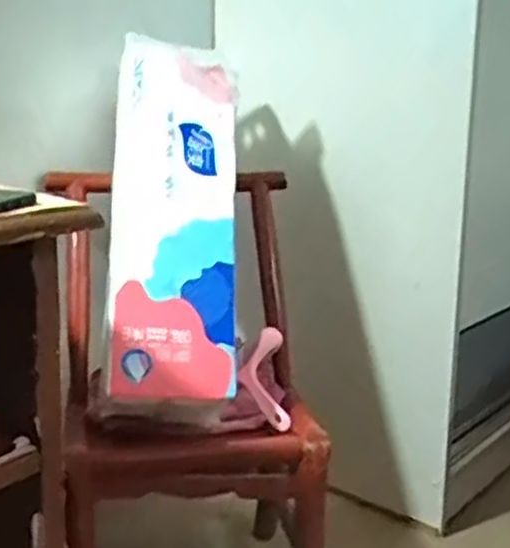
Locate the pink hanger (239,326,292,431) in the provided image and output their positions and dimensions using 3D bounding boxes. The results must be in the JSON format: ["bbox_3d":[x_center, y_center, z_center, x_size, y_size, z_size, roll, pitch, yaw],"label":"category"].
[{"bbox_3d":[0.011,0.155,1.198,0.070,0.025,0.164,9,53,-20],"label":"pink hanger"}]

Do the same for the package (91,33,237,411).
[{"bbox_3d":[-0.130,-0.075,1.186,0.198,0.543,0.138,1,-14,-1],"label":"package"}]

